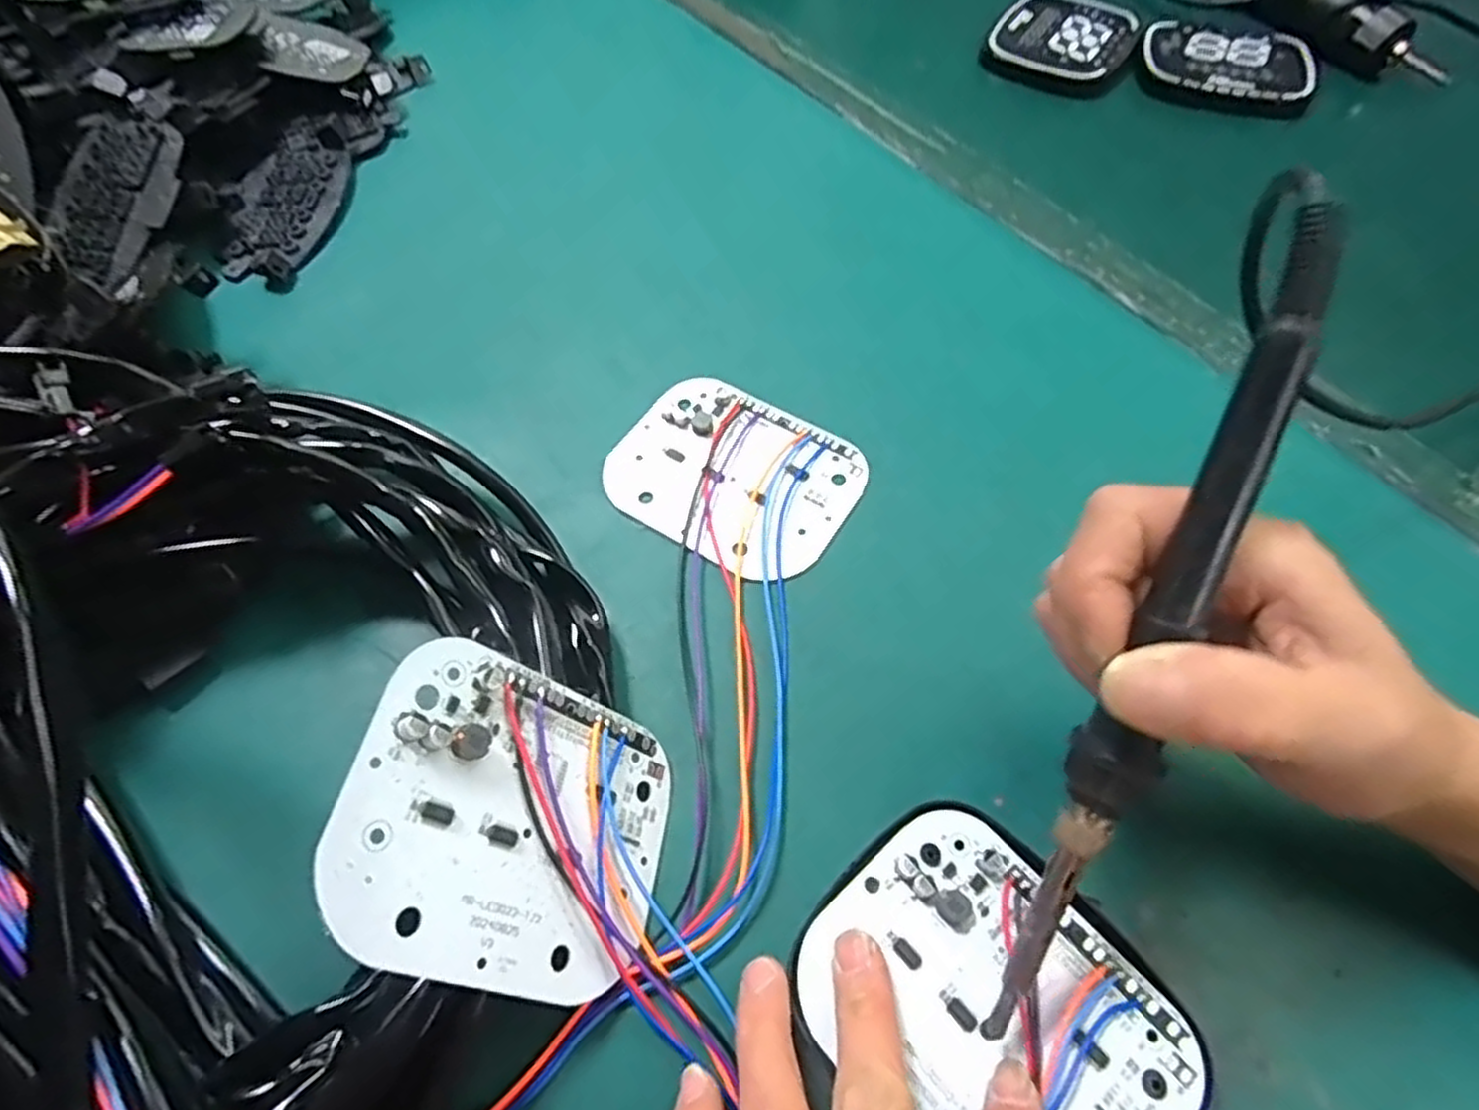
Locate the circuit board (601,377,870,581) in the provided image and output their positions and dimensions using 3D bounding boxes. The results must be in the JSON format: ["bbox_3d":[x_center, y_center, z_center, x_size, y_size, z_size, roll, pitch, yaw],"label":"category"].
[{"bbox_3d":[-0.003,-0.035,0.329,0.103,0.004,0.081,30,65,17],"label":"circuit board"}]

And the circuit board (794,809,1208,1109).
[{"bbox_3d":[0.074,0.134,0.221,0.080,0.008,0.104,-39,67,-19],"label":"circuit board"}]

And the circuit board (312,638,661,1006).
[{"bbox_3d":[-0.060,0.075,0.215,0.006,0.099,0.083,-20,47,38],"label":"circuit board"}]

